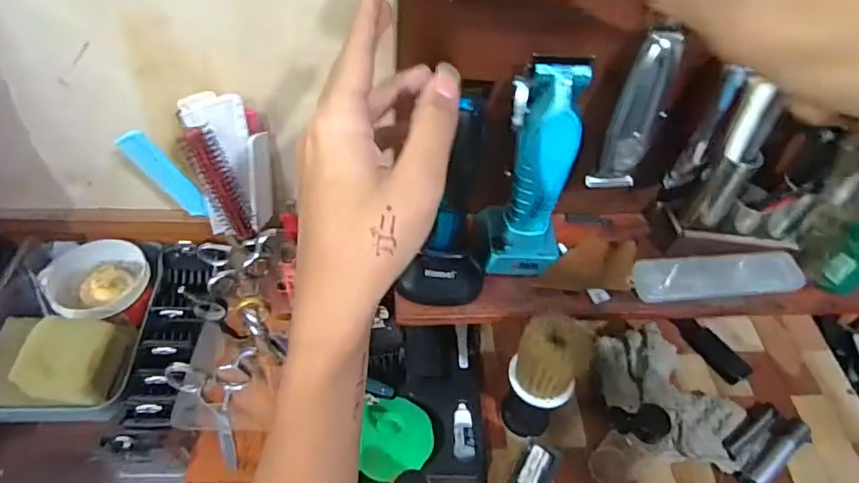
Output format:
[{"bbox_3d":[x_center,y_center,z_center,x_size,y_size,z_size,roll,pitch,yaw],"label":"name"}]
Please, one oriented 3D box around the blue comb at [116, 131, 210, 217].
[{"bbox_3d":[-0.218,-0.053,0.453,0.029,0.096,0.009,-13,50,13],"label":"blue comb"}]

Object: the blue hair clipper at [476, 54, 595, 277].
[{"bbox_3d":[0.091,-0.051,0.452,0.069,0.186,0.064,0,51,-5],"label":"blue hair clipper"}]

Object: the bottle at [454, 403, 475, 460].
[{"bbox_3d":[0.032,0.175,0.508,0.019,0.012,0.053,5,50,-1],"label":"bottle"}]

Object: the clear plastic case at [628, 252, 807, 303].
[{"bbox_3d":[0.271,0.030,0.507,0.162,0.026,0.039,-4,51,-9],"label":"clear plastic case"}]

